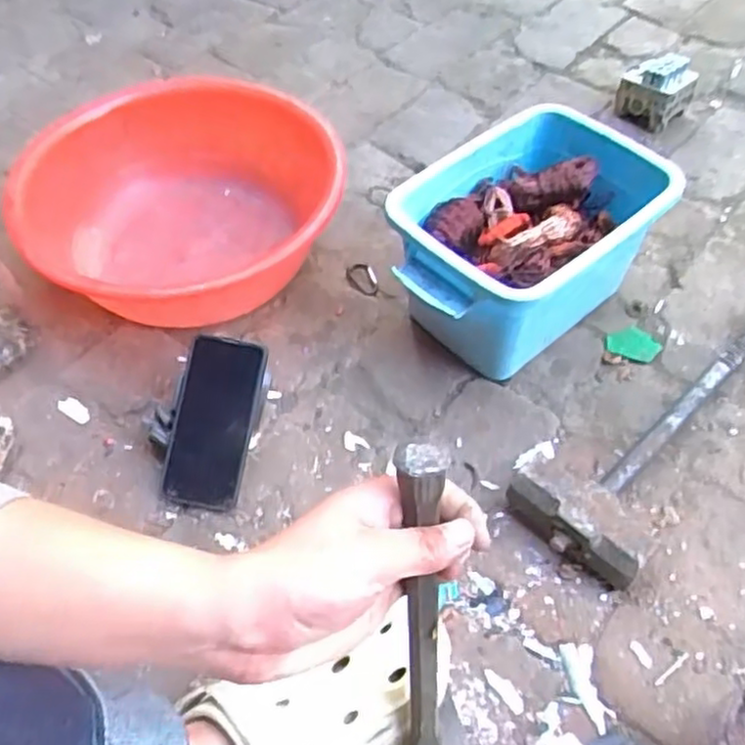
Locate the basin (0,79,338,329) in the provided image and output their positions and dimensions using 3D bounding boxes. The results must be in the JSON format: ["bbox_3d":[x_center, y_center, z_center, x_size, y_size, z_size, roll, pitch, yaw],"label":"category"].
[{"bbox_3d":[-0.219,-0.194,0.832,0.334,0.146,0.360,-1,56,2],"label":"basin"}]

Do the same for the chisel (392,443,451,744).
[{"bbox_3d":[0.027,0.147,0.391,0.022,0.277,0.014,-4,35,-2],"label":"chisel"}]

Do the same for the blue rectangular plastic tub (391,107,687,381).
[{"bbox_3d":[0.152,-0.131,0.752,0.274,0.162,0.191,-39,63,-22],"label":"blue rectangular plastic tub"}]

